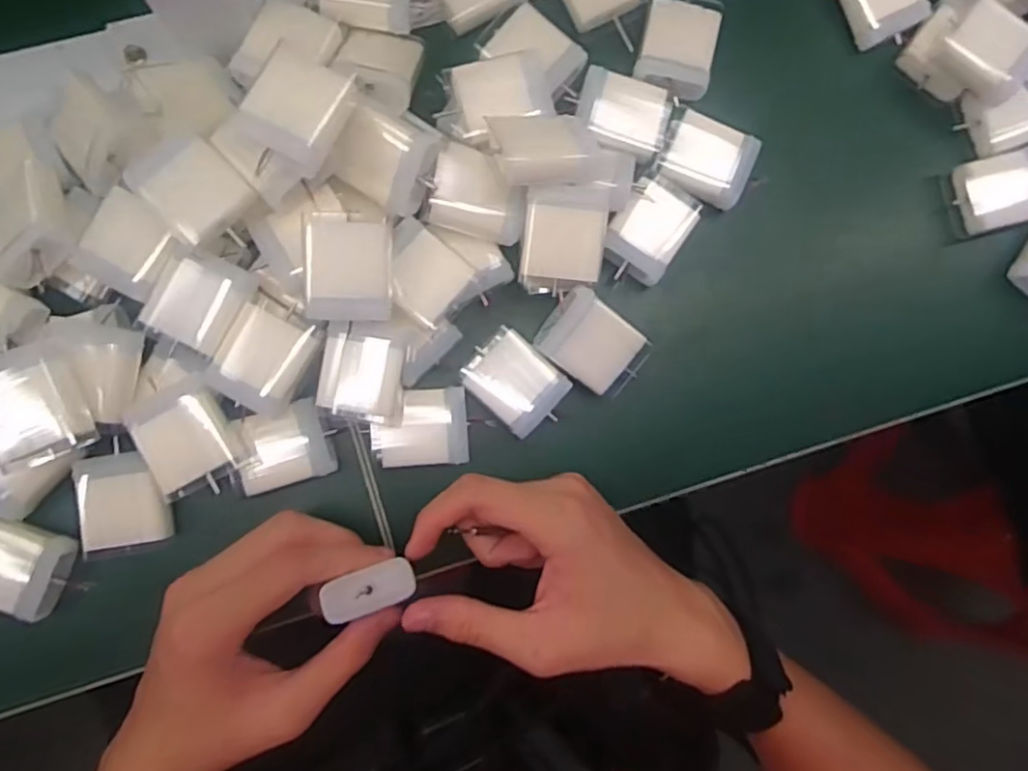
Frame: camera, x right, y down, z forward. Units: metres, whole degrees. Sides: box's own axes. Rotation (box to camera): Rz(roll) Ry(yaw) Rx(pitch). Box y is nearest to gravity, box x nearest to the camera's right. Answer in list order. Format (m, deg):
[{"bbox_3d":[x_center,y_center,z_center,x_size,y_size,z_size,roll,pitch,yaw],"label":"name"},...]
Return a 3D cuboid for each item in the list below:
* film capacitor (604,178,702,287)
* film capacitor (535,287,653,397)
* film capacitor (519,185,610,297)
[{"bbox_3d":[0.076,-0.087,0.372,0.037,0.016,0.051,31,84,0],"label":"film capacitor"},{"bbox_3d":[0.041,-0.023,0.356,0.052,0.017,0.040,39,84,1],"label":"film capacitor"},{"bbox_3d":[0.026,-0.076,0.351,0.042,0.020,0.054,8,104,1],"label":"film capacitor"}]

